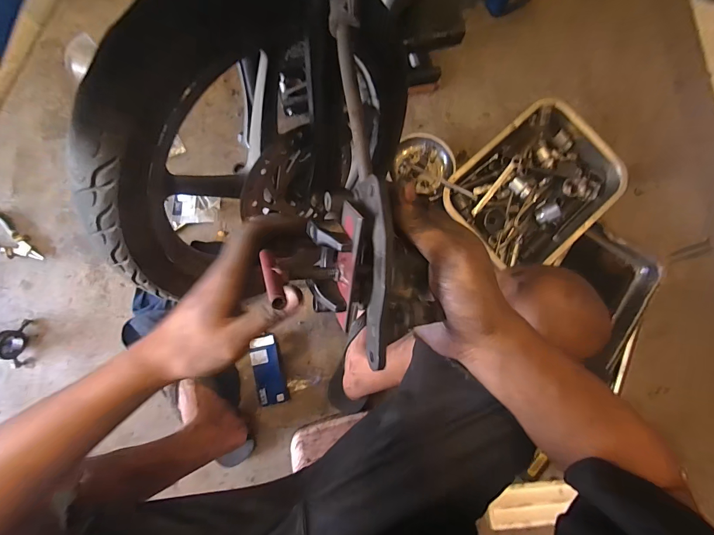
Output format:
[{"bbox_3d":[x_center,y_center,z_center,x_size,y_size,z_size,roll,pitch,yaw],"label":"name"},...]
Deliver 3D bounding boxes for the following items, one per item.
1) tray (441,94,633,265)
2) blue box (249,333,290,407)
[{"bbox_3d":[0.379,-0.170,0.737,0.362,0.066,0.274,-45,90,-6],"label":"tray"},{"bbox_3d":[-0.179,0.207,0.686,0.052,0.030,0.135,-12,84,-5],"label":"blue box"}]

